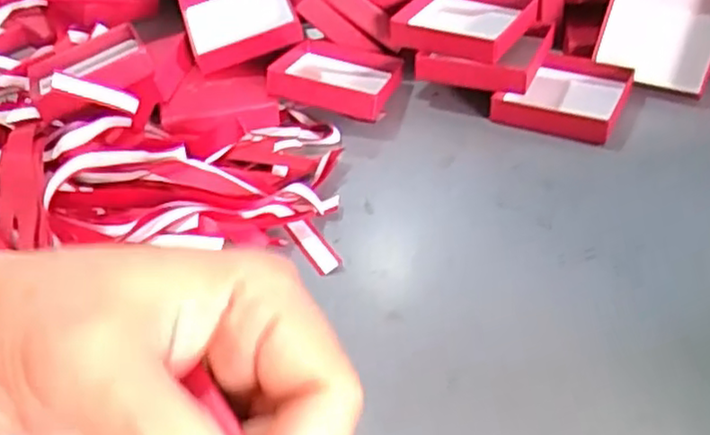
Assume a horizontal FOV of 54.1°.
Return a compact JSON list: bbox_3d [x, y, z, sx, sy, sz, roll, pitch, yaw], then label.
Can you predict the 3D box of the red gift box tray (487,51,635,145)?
[{"bbox_3d":[0.170,-0.101,0.560,0.090,0.020,0.102,16,42,23],"label":"red gift box tray"}]

